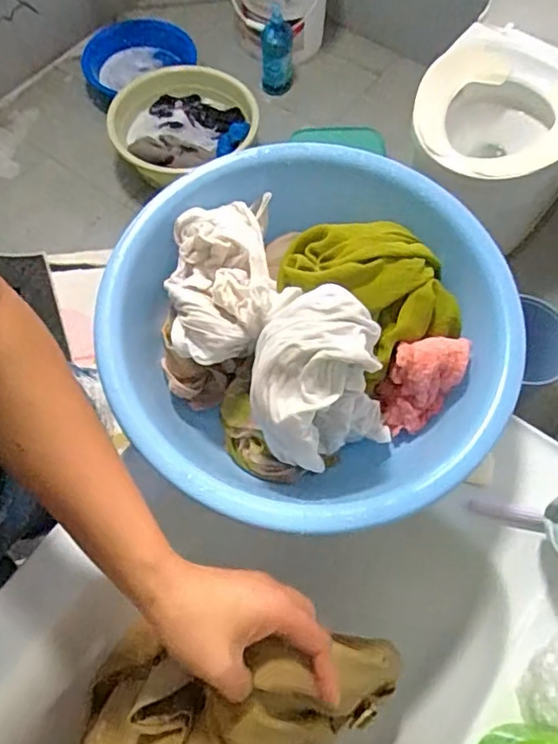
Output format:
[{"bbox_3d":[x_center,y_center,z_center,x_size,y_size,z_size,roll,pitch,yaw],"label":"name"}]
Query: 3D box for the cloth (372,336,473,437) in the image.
[{"bbox_3d":[0.123,0.011,0.520,0.059,0.093,0.029,18,33,2],"label":"cloth"}]

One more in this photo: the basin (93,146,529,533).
[{"bbox_3d":[0.026,-0.028,0.509,0.300,0.148,0.328,0,65,-1],"label":"basin"}]

